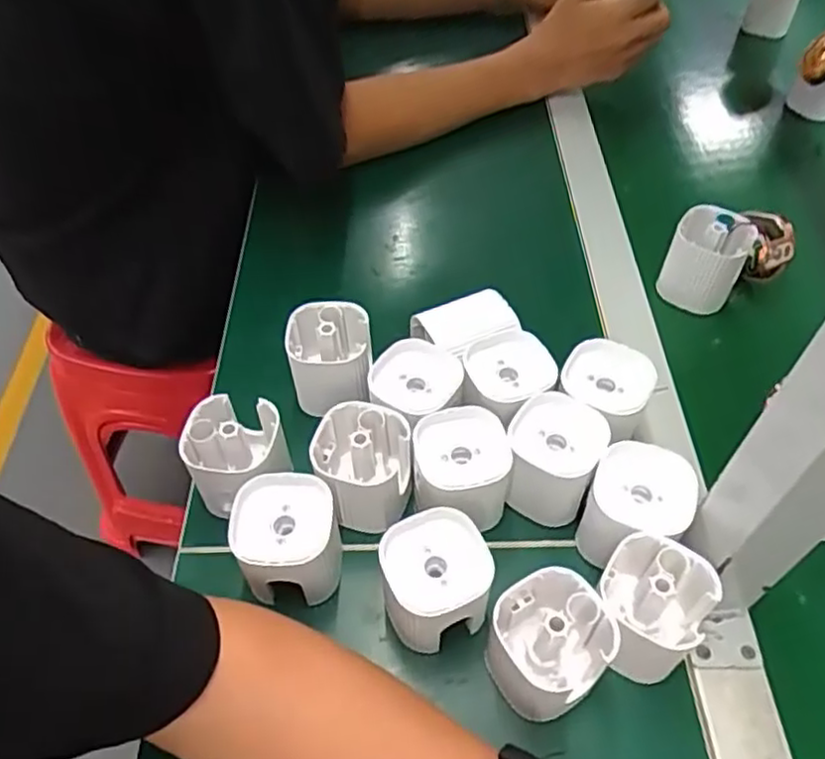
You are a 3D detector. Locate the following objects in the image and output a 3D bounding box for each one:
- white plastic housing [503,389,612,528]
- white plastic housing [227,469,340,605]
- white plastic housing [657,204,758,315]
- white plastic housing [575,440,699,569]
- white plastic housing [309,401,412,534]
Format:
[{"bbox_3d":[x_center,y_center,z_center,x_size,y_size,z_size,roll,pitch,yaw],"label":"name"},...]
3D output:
[{"bbox_3d":[0.085,0.050,0.425,0.054,0.061,0.056,18,53,14],"label":"white plastic housing"},{"bbox_3d":[-0.070,0.096,0.397,0.057,0.067,0.057,-10,51,-9],"label":"white plastic housing"},{"bbox_3d":[0.228,-0.092,0.539,0.051,0.068,0.048,0,51,0],"label":"white plastic housing"},{"bbox_3d":[0.128,0.077,0.399,0.053,0.062,0.056,0,51,0],"label":"white plastic housing"},{"bbox_3d":[-0.030,0.054,0.425,0.056,0.065,0.059,0,51,0],"label":"white plastic housing"}]

